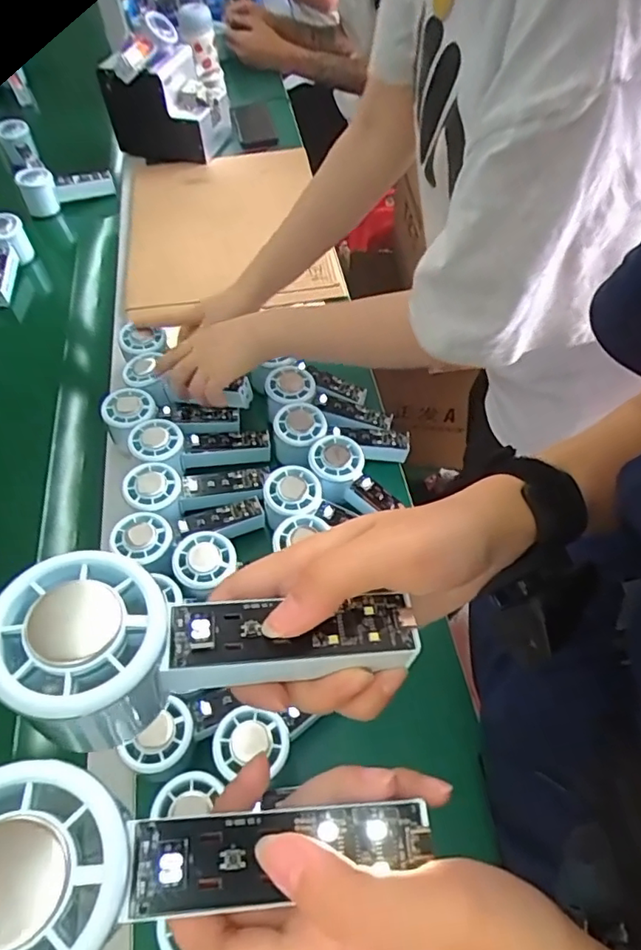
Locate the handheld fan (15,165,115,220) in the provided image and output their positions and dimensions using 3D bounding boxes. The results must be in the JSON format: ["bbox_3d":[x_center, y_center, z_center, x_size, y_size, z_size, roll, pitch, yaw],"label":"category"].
[{"bbox_3d":[-0.419,-0.475,0.944,0.144,0.069,0.050,-6,55,-3],"label":"handheld fan"}]

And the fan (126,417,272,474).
[{"bbox_3d":[-0.133,-0.029,0.629,0.146,0.041,0.057,1,53,-17],"label":"fan"}]

